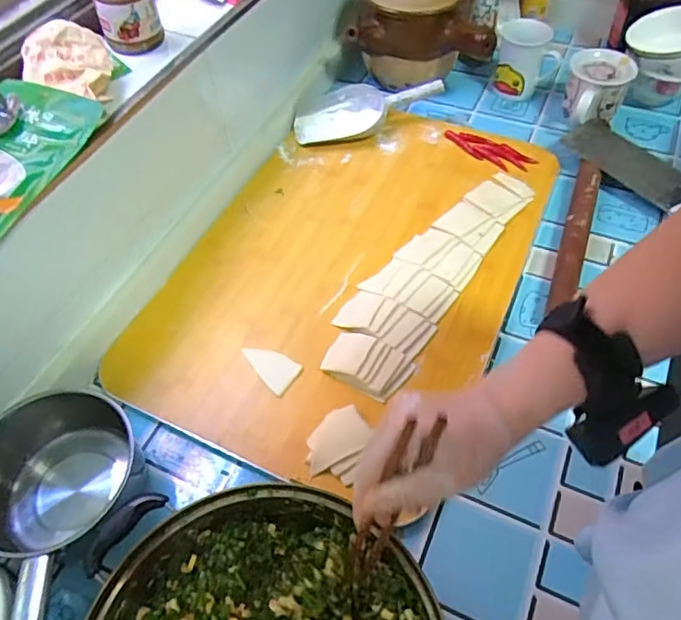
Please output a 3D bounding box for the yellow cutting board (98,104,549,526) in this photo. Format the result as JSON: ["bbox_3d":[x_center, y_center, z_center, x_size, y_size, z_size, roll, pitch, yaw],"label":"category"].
[{"bbox_3d":[0.022,-0.070,0.713,0.386,0.033,0.580,19,57,17],"label":"yellow cutting board"}]

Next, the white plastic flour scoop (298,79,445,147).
[{"bbox_3d":[0.039,-0.302,0.844,0.223,0.052,0.091,-9,54,-3],"label":"white plastic flour scoop"}]

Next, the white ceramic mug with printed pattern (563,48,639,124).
[{"bbox_3d":[0.379,-0.322,0.829,0.090,0.085,0.089,10,55,11],"label":"white ceramic mug with printed pattern"}]

